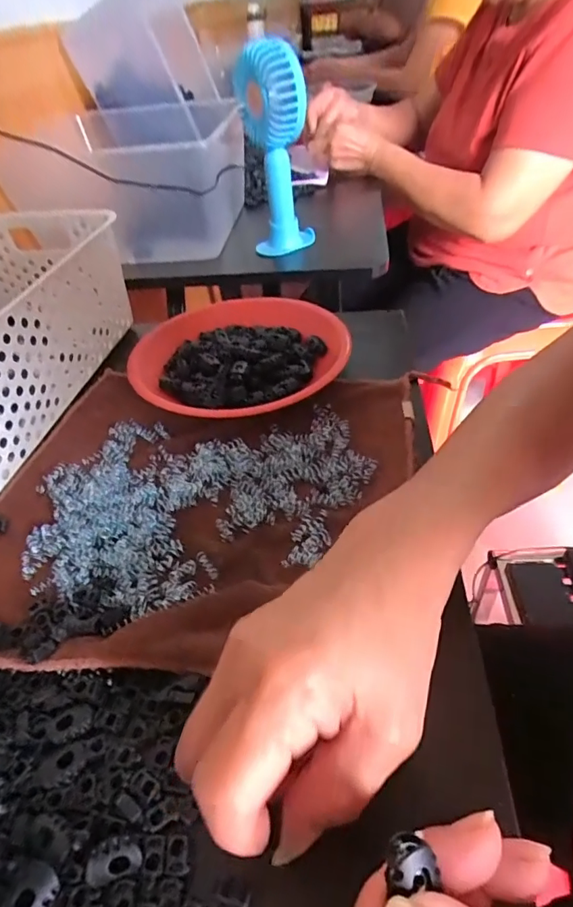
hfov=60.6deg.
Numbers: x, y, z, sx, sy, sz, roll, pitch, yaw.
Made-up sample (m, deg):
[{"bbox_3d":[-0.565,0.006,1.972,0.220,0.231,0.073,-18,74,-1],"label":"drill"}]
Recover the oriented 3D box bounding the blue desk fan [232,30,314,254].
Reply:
[{"bbox_3d":[-0.014,-0.388,0.637,0.083,0.223,0.115,-7,44,-1],"label":"blue desk fan"}]

